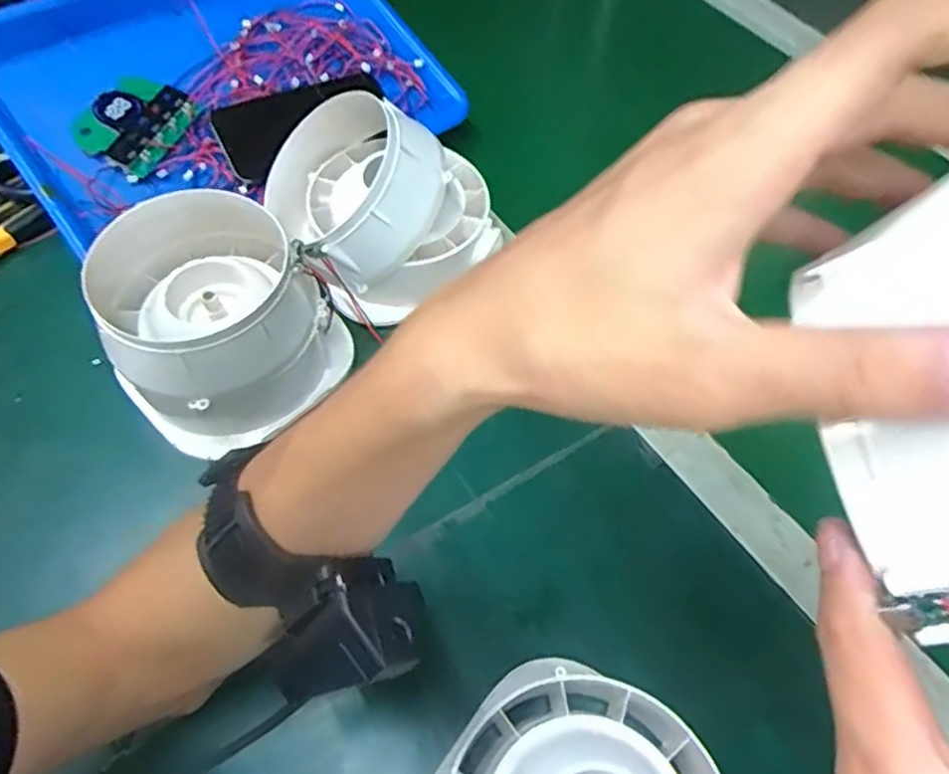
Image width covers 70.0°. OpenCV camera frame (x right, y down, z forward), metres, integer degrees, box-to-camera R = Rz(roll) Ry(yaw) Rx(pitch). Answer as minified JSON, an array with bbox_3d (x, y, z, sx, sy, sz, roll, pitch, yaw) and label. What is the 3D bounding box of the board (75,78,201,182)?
[{"bbox_3d":[-0.263,-0.207,0.531,0.063,0.022,0.082,34,68,-6],"label":"board"}]

